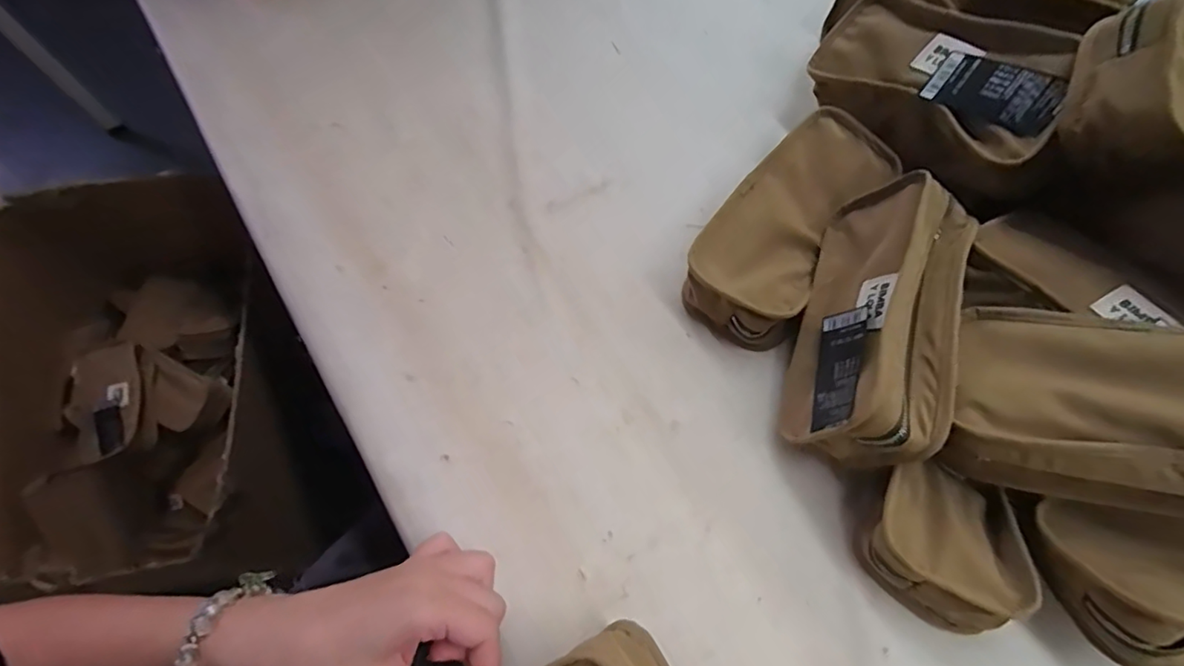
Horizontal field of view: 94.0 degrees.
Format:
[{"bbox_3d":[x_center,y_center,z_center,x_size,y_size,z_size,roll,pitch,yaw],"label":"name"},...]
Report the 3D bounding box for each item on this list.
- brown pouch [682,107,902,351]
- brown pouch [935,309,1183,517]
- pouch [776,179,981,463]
[{"bbox_3d":[0.147,-0.079,0.420,0.086,0.070,0.185,34,71,14],"label":"brown pouch"},{"bbox_3d":[0.290,0.040,0.282,0.176,0.054,0.100,4,76,36],"label":"brown pouch"},{"bbox_3d":[0.191,-0.013,0.351,0.051,0.069,0.187,29,69,-15],"label":"pouch"}]

